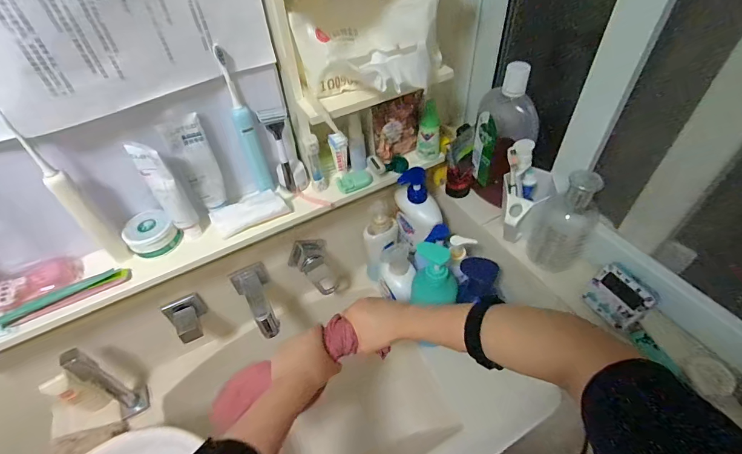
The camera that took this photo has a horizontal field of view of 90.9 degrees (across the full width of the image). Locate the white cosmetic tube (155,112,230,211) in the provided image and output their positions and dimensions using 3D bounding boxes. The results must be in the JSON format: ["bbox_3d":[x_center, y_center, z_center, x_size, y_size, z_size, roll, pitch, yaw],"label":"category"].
[{"bbox_3d":[-0.243,-0.087,0.521,0.049,0.138,0.029,-28,51,-20],"label":"white cosmetic tube"}]

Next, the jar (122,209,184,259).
[{"bbox_3d":[-0.319,0.012,0.534,0.060,0.044,0.064,-2,47,2],"label":"jar"}]

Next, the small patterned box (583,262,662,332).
[{"bbox_3d":[0.346,0.097,0.510,0.017,0.070,0.073,-4,44,-38],"label":"small patterned box"}]

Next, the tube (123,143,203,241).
[{"bbox_3d":[-0.278,-0.044,0.505,0.030,0.153,0.040,-34,54,-25],"label":"tube"}]

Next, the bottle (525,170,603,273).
[{"bbox_3d":[0.287,-0.012,0.541,0.084,0.152,0.080,21,52,22],"label":"bottle"}]

